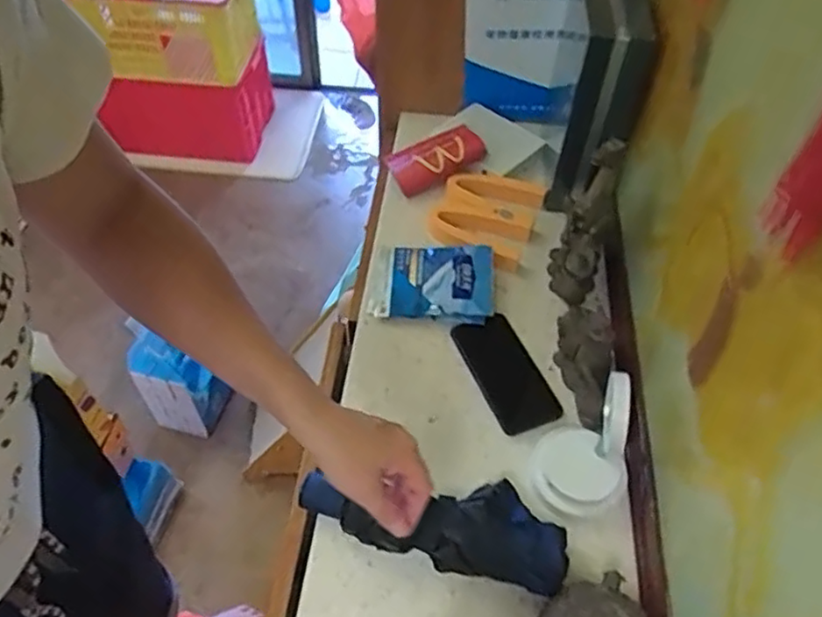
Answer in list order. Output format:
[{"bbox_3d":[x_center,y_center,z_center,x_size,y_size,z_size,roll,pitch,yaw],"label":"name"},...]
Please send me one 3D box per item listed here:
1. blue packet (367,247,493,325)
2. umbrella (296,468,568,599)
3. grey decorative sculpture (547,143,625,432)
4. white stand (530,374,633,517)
[{"bbox_3d":[0.027,-0.037,0.860,0.154,0.025,0.114,4,52,3],"label":"blue packet"},{"bbox_3d":[0.021,0.208,0.662,0.264,0.059,0.083,14,53,10],"label":"umbrella"},{"bbox_3d":[0.208,-0.051,0.771,0.062,0.188,0.318,8,52,6],"label":"grey decorative sculpture"},{"bbox_3d":[0.178,0.141,0.670,0.093,0.129,0.095,0,52,0],"label":"white stand"}]

